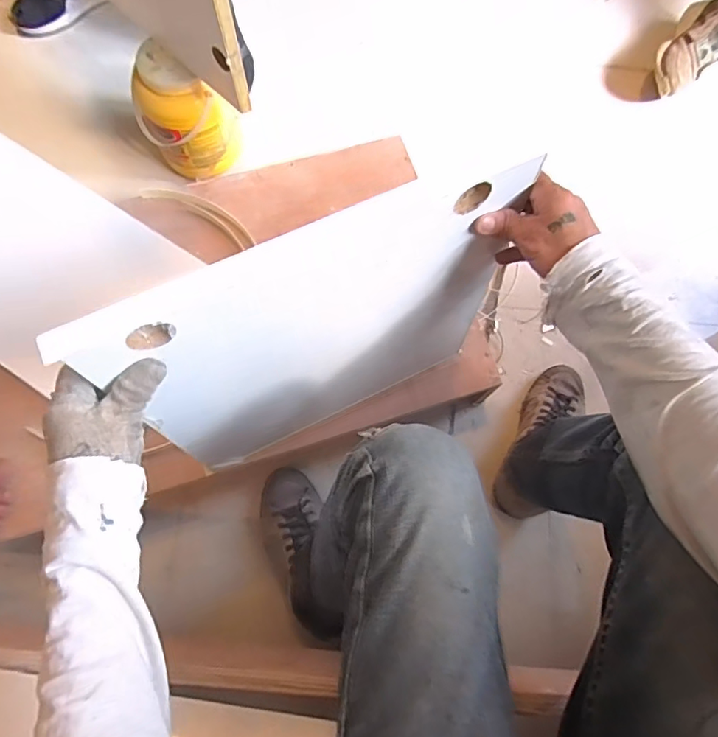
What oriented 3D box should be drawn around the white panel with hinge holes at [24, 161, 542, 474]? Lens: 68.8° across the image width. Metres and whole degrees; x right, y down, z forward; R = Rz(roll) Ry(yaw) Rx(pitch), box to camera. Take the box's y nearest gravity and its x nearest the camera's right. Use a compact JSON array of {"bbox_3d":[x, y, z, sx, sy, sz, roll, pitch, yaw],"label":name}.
[{"bbox_3d":[-0.021,-0.016,0.576,0.387,0.439,0.024,-25,69,-8],"label":"white panel with hinge holes"}]

